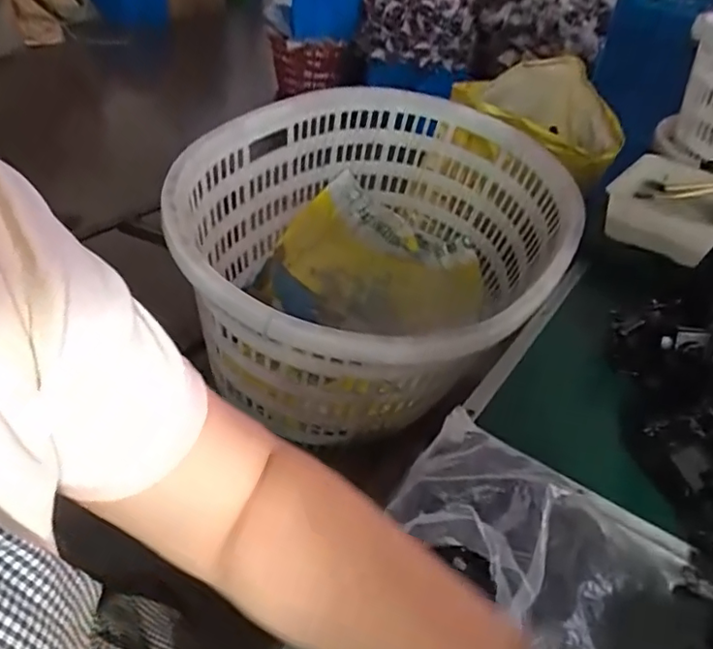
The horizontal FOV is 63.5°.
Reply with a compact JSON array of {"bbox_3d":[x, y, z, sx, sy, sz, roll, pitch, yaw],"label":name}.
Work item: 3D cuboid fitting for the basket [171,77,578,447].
[{"bbox_3d":[0.047,-0.092,0.885,0.465,0.350,0.660,23,42,18],"label":"basket"}]

